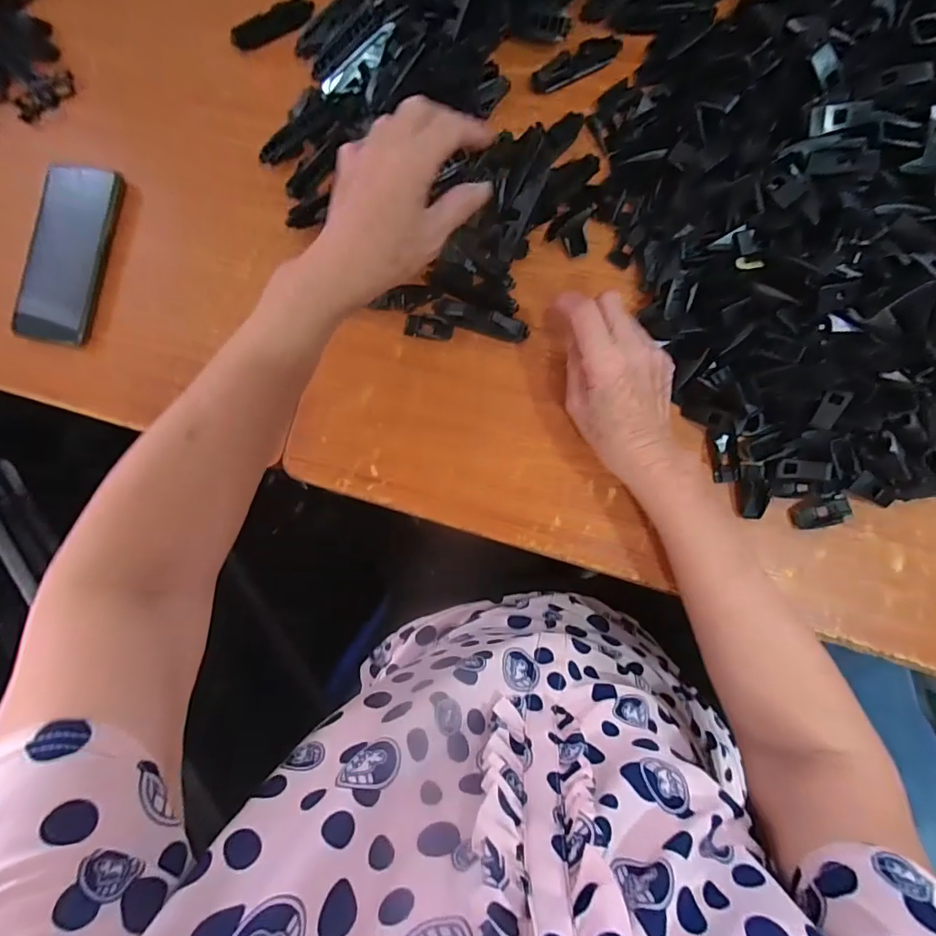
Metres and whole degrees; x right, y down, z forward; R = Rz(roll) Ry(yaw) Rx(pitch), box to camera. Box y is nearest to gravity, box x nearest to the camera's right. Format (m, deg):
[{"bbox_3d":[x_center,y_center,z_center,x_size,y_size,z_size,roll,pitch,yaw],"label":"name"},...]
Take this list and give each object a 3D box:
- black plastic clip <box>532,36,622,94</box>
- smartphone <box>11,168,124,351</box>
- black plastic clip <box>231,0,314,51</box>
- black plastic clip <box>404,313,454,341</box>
[{"bbox_3d":[0.093,-0.348,0.403,0.078,0.014,0.022,-26,85,5],"label":"black plastic clip"},{"bbox_3d":[-0.386,-0.207,0.457,0.083,0.007,0.173,13,89,8],"label":"smartphone"},{"bbox_3d":[-0.183,-0.417,0.446,0.080,0.014,0.014,-22,85,6],"label":"black plastic clip"},{"bbox_3d":[-0.034,-0.121,0.404,0.042,0.009,0.019,10,89,8],"label":"black plastic clip"}]

